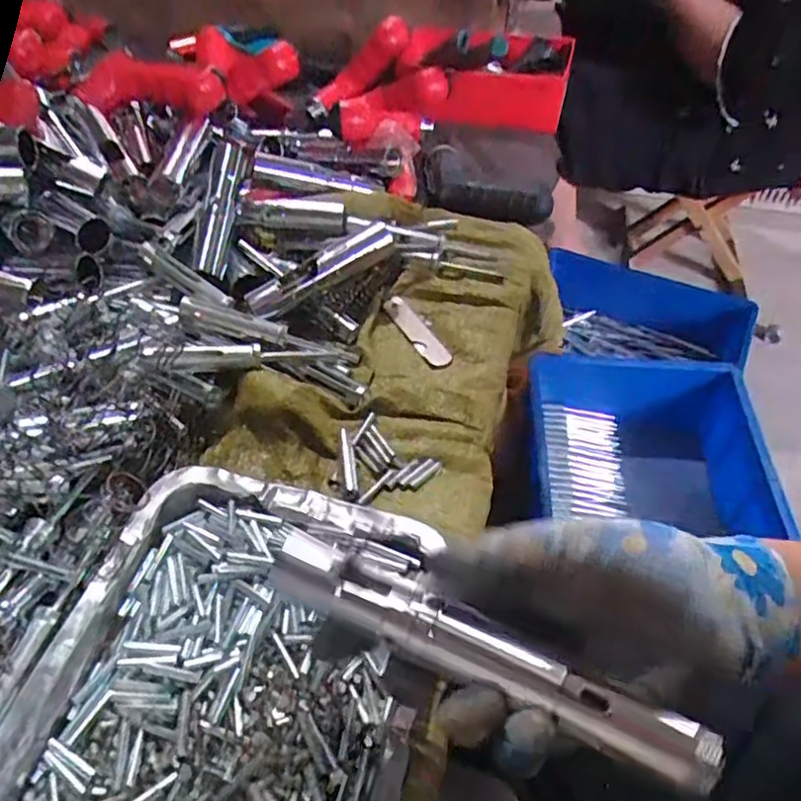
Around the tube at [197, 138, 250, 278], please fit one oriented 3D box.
[{"bbox_3d":[-0.141,-0.156,0.514,0.022,0.025,0.122,5,74,6],"label":"tube"}]

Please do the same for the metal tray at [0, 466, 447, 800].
[{"bbox_3d":[-0.085,0.152,0.299,0.179,0.028,0.251,11,51,10],"label":"metal tray"}]

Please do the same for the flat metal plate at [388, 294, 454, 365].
[{"bbox_3d":[0.013,-0.055,0.497,0.018,0.004,0.084,-25,54,-19],"label":"flat metal plate"}]

